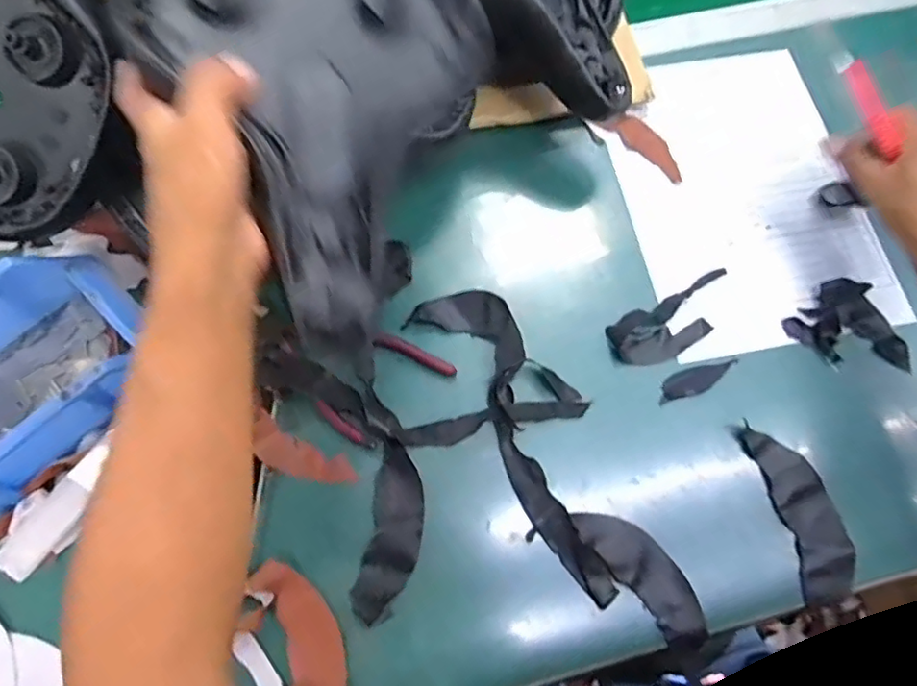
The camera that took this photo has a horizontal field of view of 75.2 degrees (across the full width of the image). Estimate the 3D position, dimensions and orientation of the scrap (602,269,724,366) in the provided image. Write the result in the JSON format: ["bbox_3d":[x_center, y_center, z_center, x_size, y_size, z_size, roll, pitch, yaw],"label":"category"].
[{"bbox_3d":[0.173,-0.015,0.486,0.110,0.011,0.047,-25,72,-11],"label":"scrap"}]

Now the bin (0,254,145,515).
[{"bbox_3d":[-0.304,0.028,0.416,0.120,0.074,0.172,42,73,13],"label":"bin"}]

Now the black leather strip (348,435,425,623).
[{"bbox_3d":[-0.046,0.133,0.420,0.039,0.012,0.118,11,72,6],"label":"black leather strip"}]

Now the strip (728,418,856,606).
[{"bbox_3d":[0.253,0.121,0.440,0.047,0.008,0.131,-15,70,-7],"label":"strip"}]

